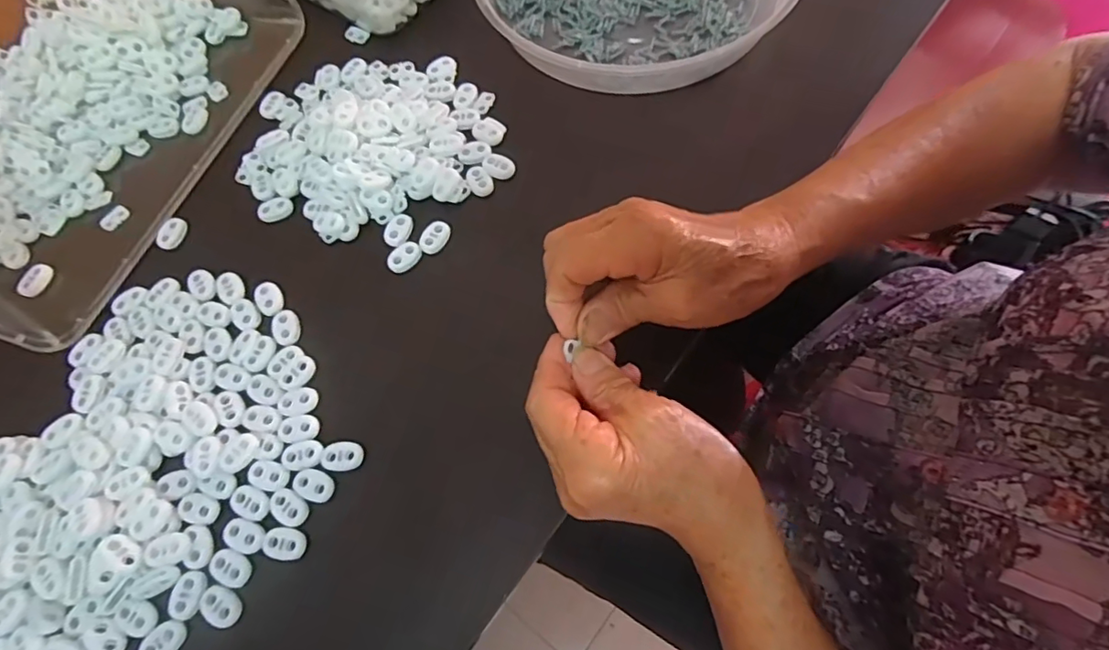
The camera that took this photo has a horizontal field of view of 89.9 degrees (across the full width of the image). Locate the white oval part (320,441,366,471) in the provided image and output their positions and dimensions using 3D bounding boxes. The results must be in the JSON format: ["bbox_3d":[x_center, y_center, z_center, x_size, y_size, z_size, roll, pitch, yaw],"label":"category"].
[{"bbox_3d":[-0.116,0.071,0.302,0.023,0.004,0.016,-3,68,4],"label":"white oval part"}]

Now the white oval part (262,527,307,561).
[{"bbox_3d":[-0.140,0.113,0.287,0.023,0.004,0.015,3,69,6],"label":"white oval part"}]

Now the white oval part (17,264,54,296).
[{"bbox_3d":[-0.337,-0.029,0.360,0.013,0.007,0.023,11,70,6],"label":"white oval part"}]

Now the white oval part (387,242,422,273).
[{"bbox_3d":[-0.095,-0.043,0.349,0.022,0.007,0.015,-39,70,-10],"label":"white oval part"}]

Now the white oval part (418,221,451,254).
[{"bbox_3d":[-0.076,-0.056,0.351,0.015,0.005,0.022,25,72,14],"label":"white oval part"}]

